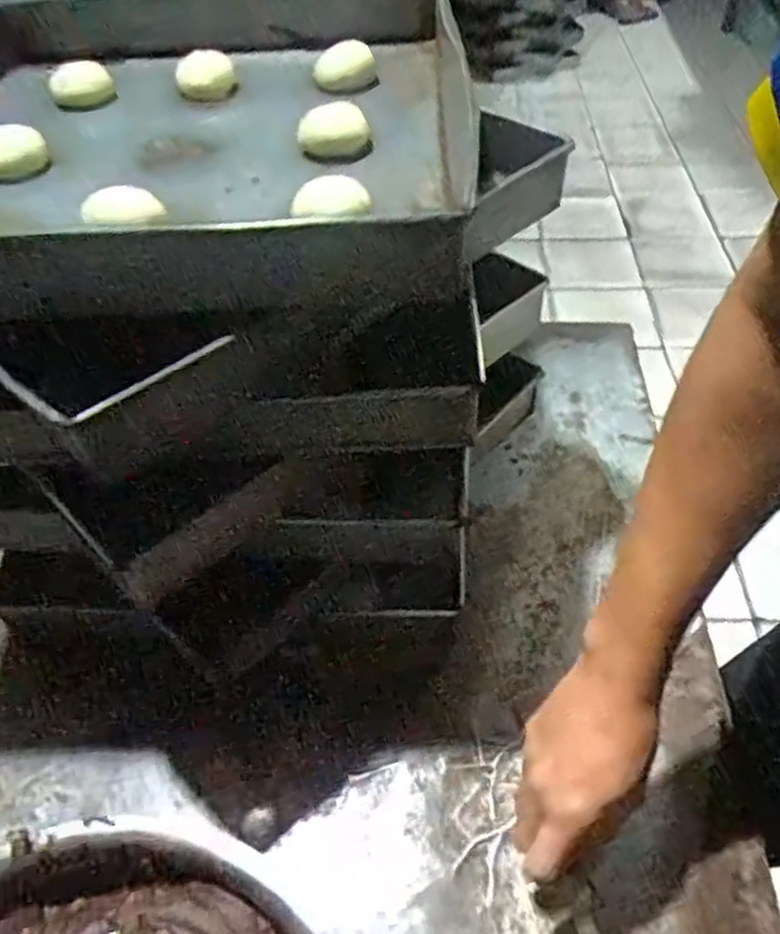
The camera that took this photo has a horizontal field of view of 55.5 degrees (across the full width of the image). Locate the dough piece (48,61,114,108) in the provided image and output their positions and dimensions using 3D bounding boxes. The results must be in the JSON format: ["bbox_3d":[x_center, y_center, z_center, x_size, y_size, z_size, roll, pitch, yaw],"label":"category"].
[{"bbox_3d":[-0.271,-0.334,0.650,0.051,0.035,0.024,-28,52,-18],"label":"dough piece"}]

